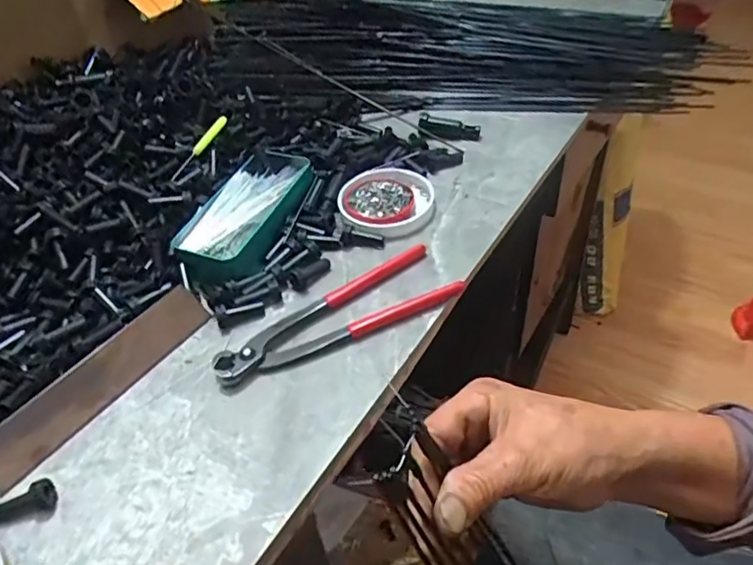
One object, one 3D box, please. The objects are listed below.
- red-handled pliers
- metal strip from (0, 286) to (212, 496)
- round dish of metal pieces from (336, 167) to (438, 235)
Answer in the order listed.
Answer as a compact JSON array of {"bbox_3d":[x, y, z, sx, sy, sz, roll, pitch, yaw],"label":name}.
[{"bbox_3d":[-0.030,0.025,0.443,0.191,0.017,0.060,-26,47,-18],"label":"red-handled pliers"},{"bbox_3d":[-0.196,0.068,0.415,0.008,0.035,0.178,-16,24,50],"label":"metal strip"},{"bbox_3d":[0.011,-0.077,0.539,0.087,0.016,0.089,-4,44,4],"label":"round dish of metal pieces"}]

